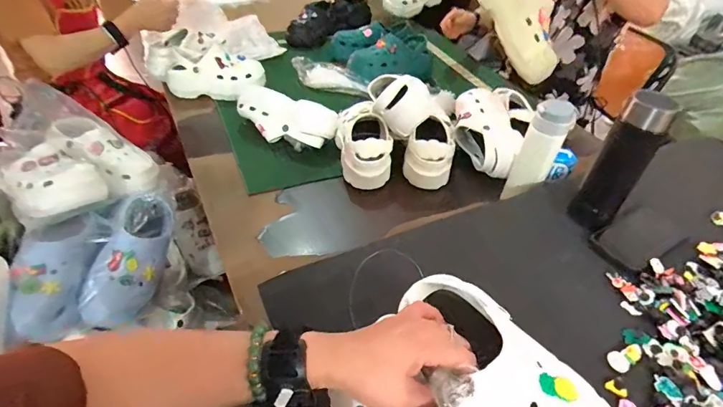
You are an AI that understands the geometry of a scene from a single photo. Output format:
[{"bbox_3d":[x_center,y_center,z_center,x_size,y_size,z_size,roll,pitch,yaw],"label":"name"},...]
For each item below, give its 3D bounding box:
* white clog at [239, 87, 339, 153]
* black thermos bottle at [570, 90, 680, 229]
[{"bbox_3d":[-0.179,-0.193,0.927,0.244,0.080,0.081,19,43,17],"label":"white clog"},{"bbox_3d":[0.370,-0.054,0.583,0.064,0.198,0.054,30,48,27],"label":"black thermos bottle"}]

